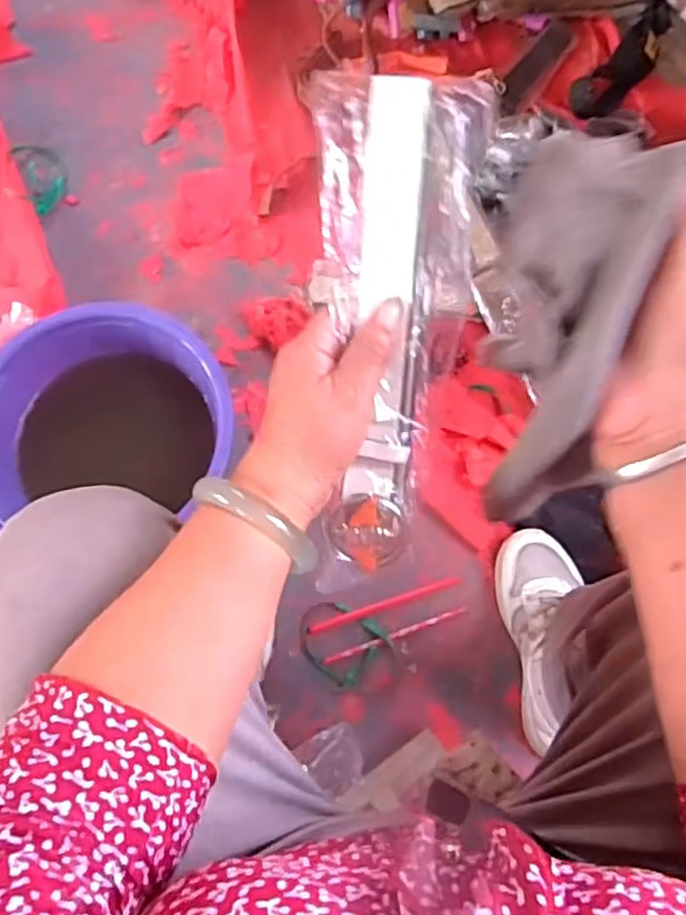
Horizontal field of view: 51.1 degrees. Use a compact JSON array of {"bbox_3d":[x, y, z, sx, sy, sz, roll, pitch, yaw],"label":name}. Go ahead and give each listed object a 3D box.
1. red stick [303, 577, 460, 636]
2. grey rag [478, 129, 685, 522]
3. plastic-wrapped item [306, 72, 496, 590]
[{"bbox_3d":[0.048,0.169,0.823,0.181,0.013,0.012,-18,74,-3],"label":"red stick"},{"bbox_3d":[0.111,-0.070,0.360,0.068,0.087,0.201,10,91,5],"label":"grey rag"},{"bbox_3d":[0.024,-0.059,0.383,0.080,0.021,0.256,3,107,3],"label":"plastic-wrapped item"}]

